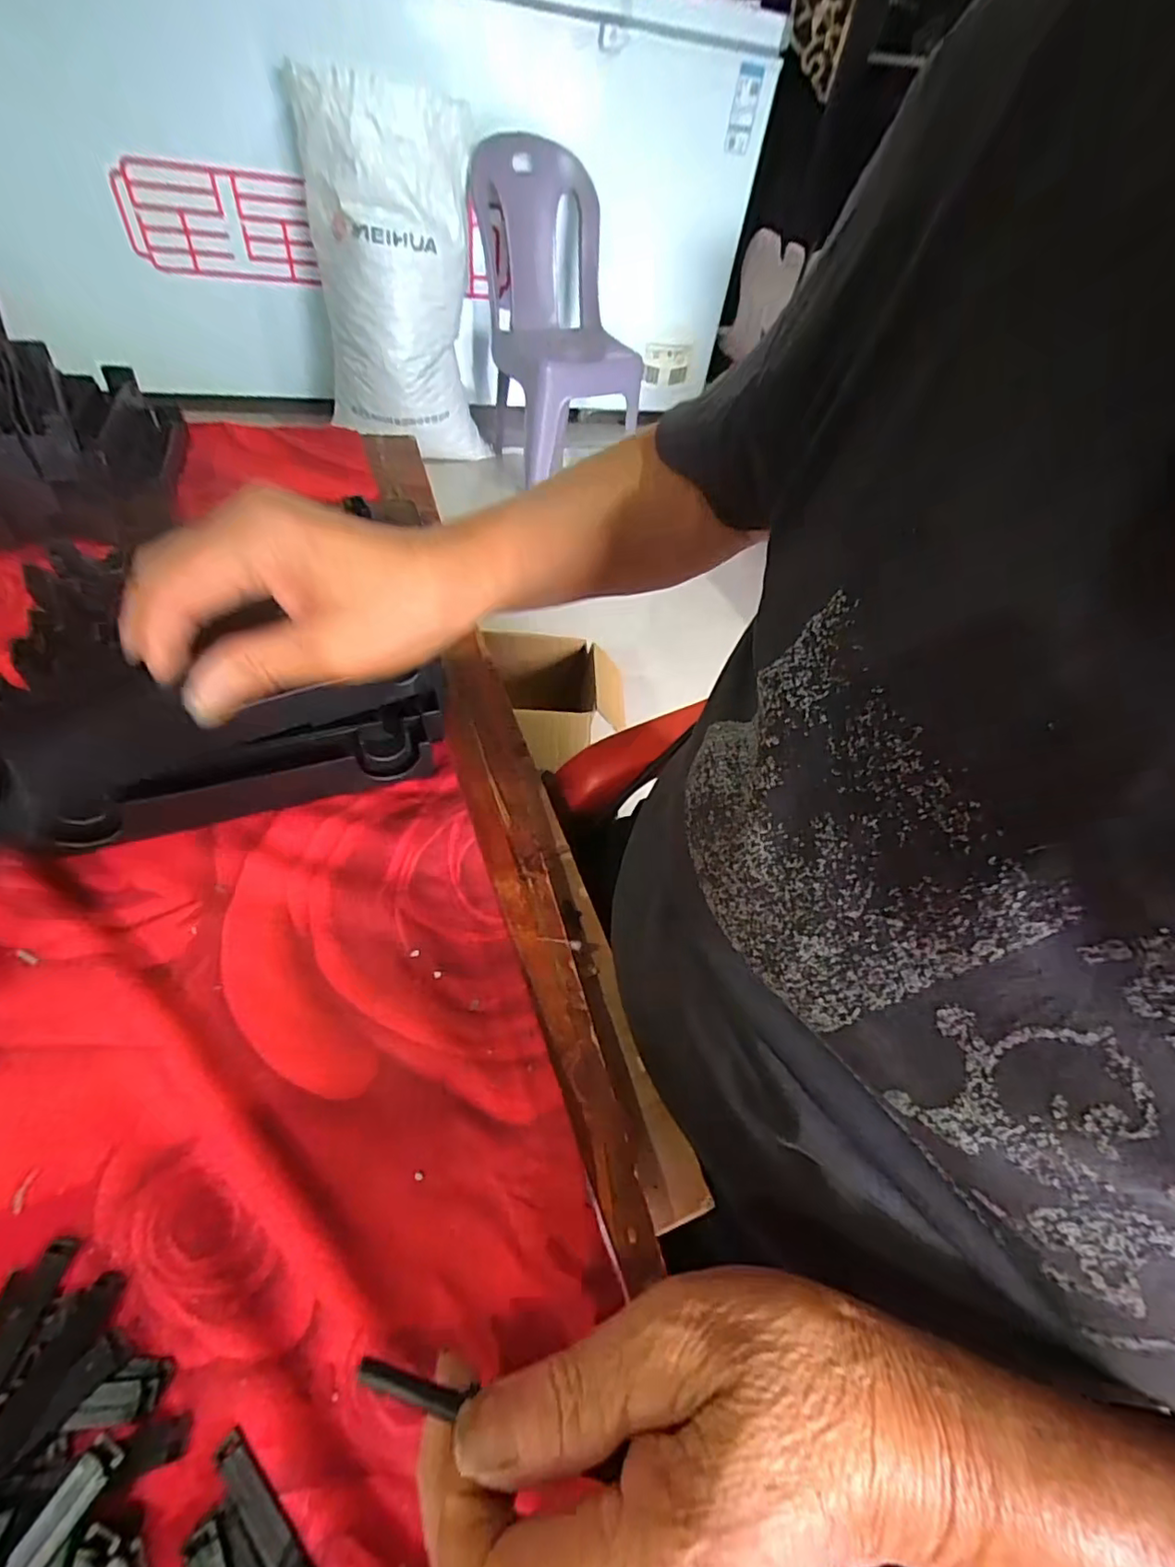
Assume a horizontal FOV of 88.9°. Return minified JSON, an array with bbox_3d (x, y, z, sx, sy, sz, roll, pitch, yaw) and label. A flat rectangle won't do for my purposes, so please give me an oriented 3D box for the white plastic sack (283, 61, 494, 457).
[{"bbox_3d":[-0.445,-1.165,1.410,0.368,0.660,0.287,-9,58,-7],"label":"white plastic sack"}]

